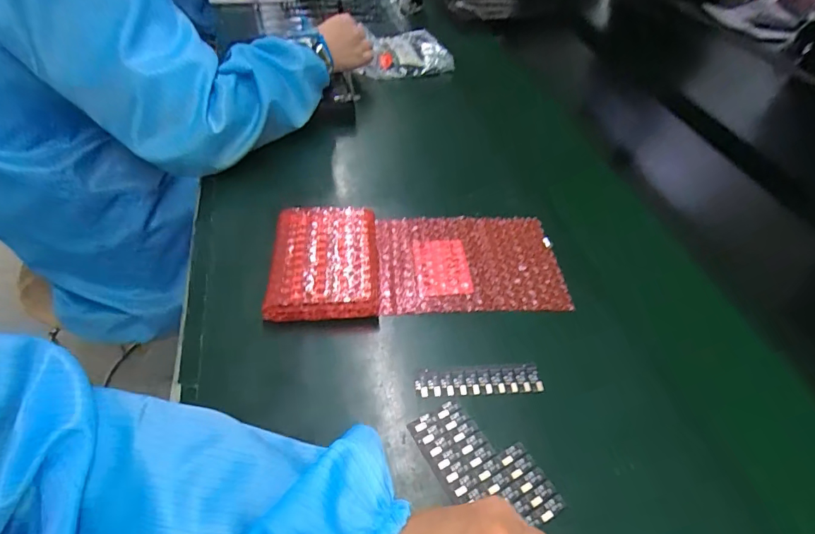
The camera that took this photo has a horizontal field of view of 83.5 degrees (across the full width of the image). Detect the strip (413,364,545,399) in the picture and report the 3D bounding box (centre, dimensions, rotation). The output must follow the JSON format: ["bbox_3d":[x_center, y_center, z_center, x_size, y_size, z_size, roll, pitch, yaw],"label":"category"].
[{"bbox_3d":[0.057,0.090,0.362,0.099,0.004,0.023,-1,46,-5],"label":"strip"}]

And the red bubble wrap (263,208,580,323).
[{"bbox_3d":[0.010,-0.009,0.440,0.271,0.026,0.124,-2,47,-6],"label":"red bubble wrap"}]

